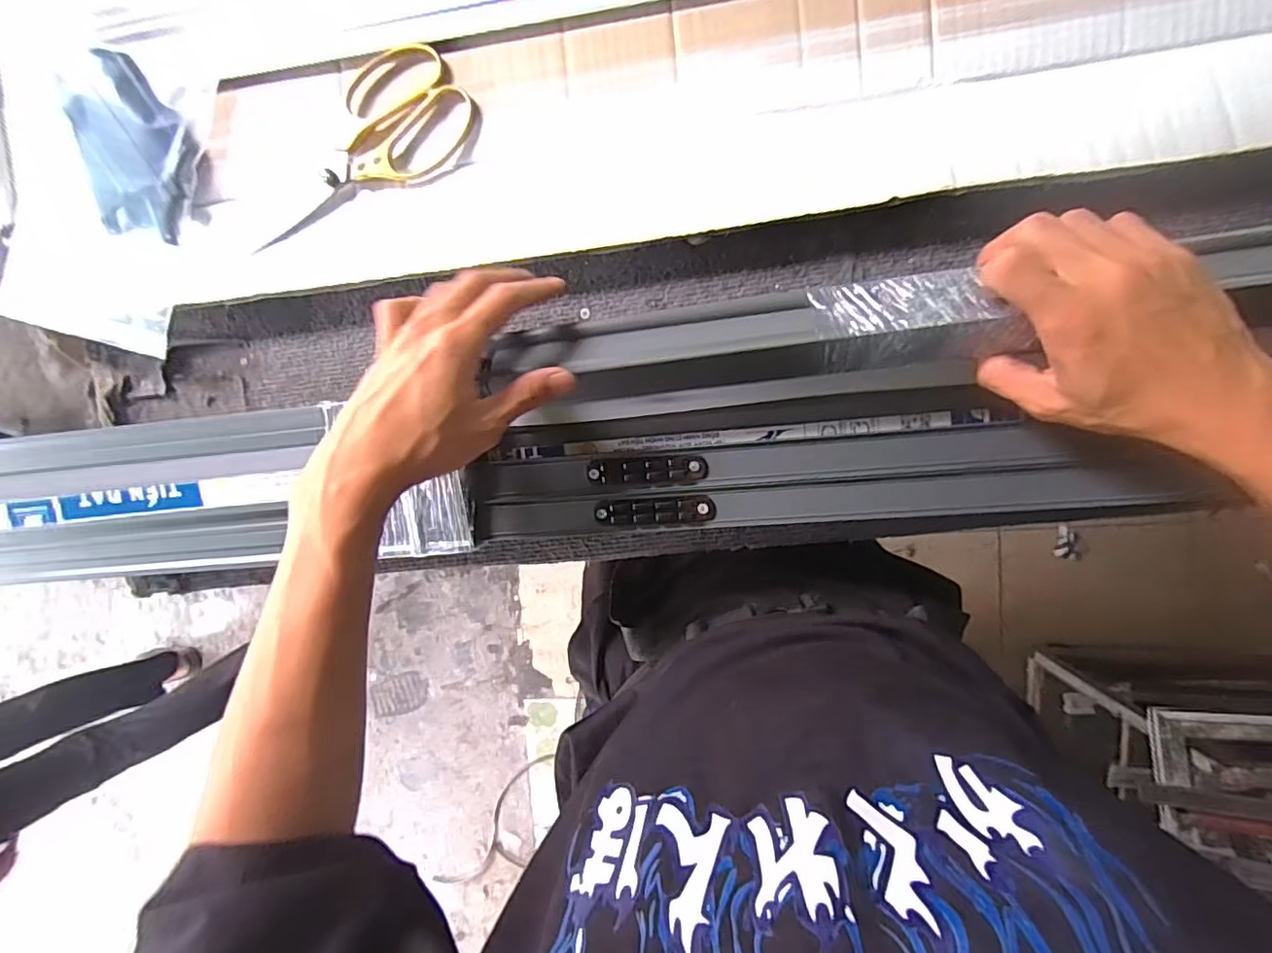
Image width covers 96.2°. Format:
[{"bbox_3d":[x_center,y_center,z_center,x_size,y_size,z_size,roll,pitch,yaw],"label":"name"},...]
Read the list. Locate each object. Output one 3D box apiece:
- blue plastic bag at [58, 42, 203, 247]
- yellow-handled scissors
[{"bbox_3d":[-0.376,-0.247,0.428,0.085,0.023,0.127,-1,91,7],"label":"blue plastic bag"},{"bbox_3d":[-0.213,-0.245,0.418,0.188,0.010,0.088,-24,89,7],"label":"yellow-handled scissors"}]

